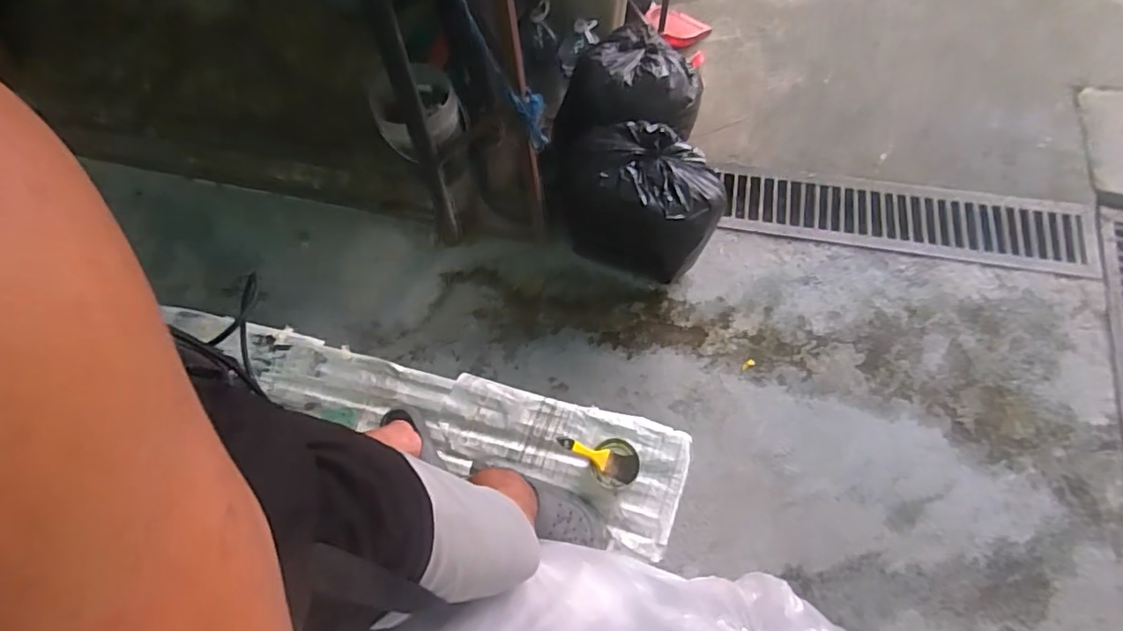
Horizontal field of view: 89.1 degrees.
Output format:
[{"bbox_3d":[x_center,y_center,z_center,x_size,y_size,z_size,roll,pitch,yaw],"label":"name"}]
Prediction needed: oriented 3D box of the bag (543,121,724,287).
[{"bbox_3d":[0.223,-0.392,1.924,0.601,0.413,0.330,18,70,12],"label":"bag"}]

